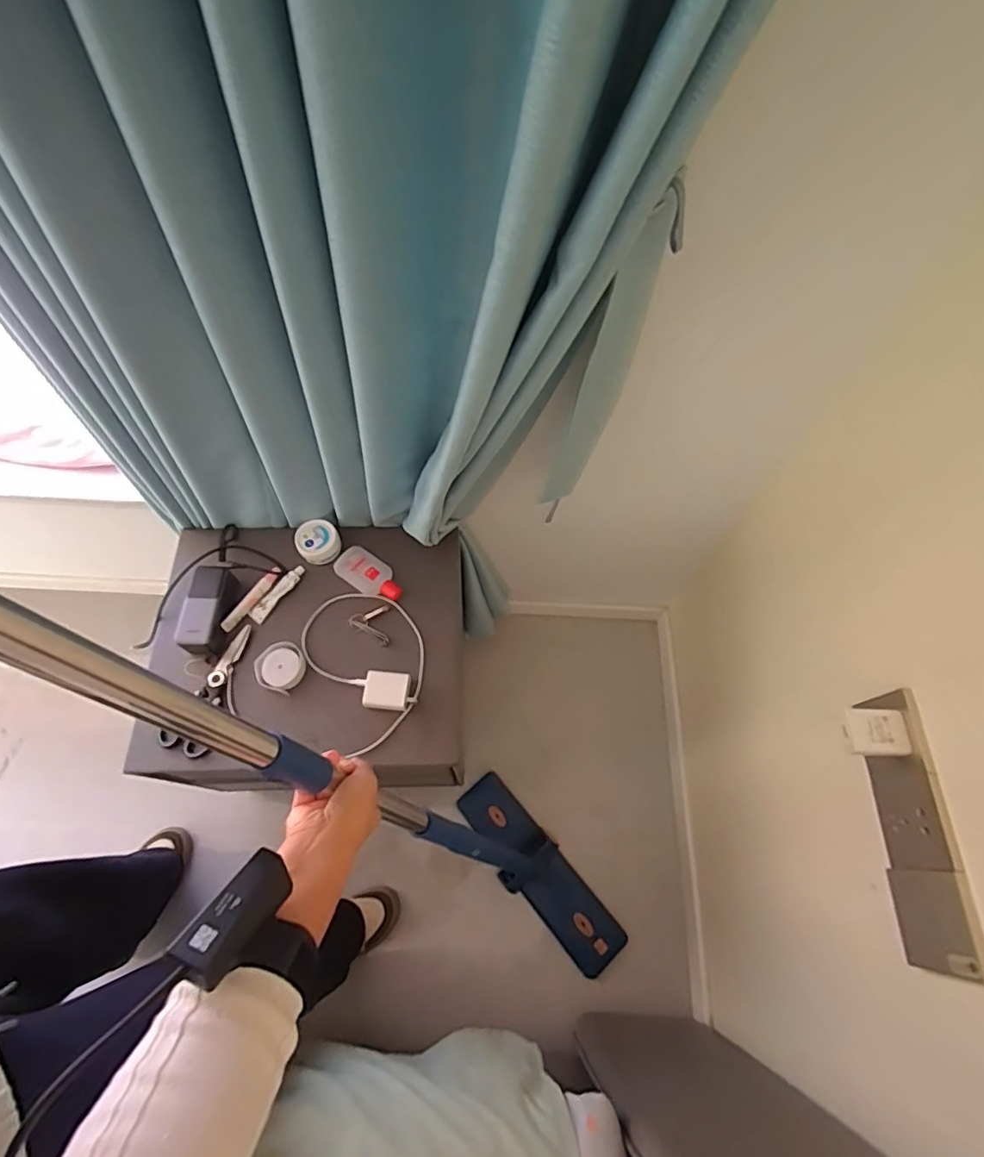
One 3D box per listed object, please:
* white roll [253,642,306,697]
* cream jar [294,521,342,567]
[{"bbox_3d":[-0.318,0.133,0.832,0.068,0.026,0.069,1,65,-1],"label":"white roll"},{"bbox_3d":[-0.284,-0.058,0.902,0.068,0.034,0.066,1,65,-1],"label":"cream jar"}]

